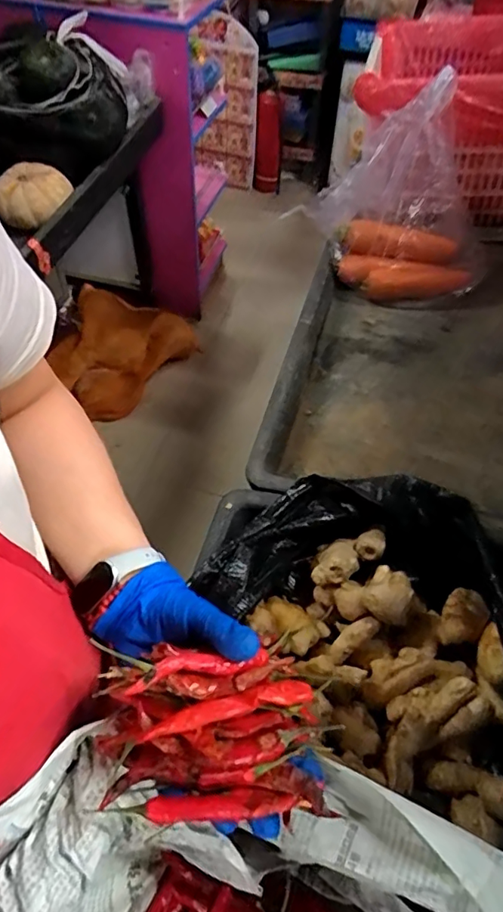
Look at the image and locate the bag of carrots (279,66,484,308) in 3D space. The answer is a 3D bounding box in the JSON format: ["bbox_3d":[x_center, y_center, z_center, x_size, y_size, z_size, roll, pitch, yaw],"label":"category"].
[{"bbox_3d":[0.272,-0.434,0.878,0.308,0.320,0.181,0,54,-3],"label":"bag of carrots"}]

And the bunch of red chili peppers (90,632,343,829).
[{"bbox_3d":[-0.024,0.147,0.273,0.117,0.065,0.077,-4,55,-5],"label":"bunch of red chili peppers"}]

